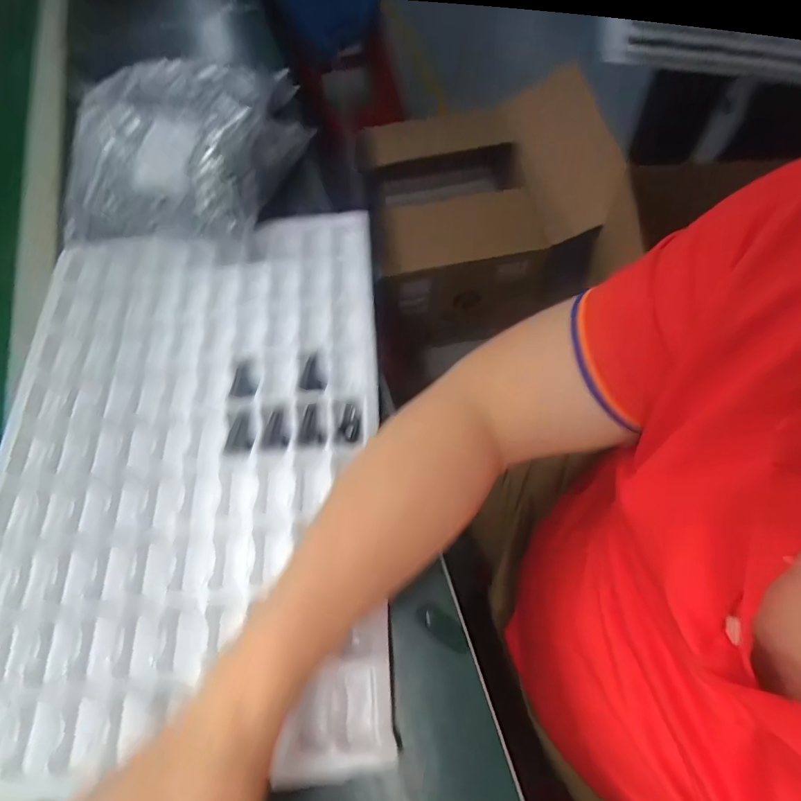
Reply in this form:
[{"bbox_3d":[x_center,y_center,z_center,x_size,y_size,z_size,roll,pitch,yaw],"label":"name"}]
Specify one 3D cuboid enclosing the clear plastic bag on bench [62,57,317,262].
[{"bbox_3d":[-0.235,-0.260,0.503,0.214,0.083,0.196,8,65,8],"label":"clear plastic bag on bench"}]

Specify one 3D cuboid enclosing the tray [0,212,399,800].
[{"bbox_3d":[-0.179,0.036,0.398,0.321,0.026,0.459,-6,63,1],"label":"tray"}]

